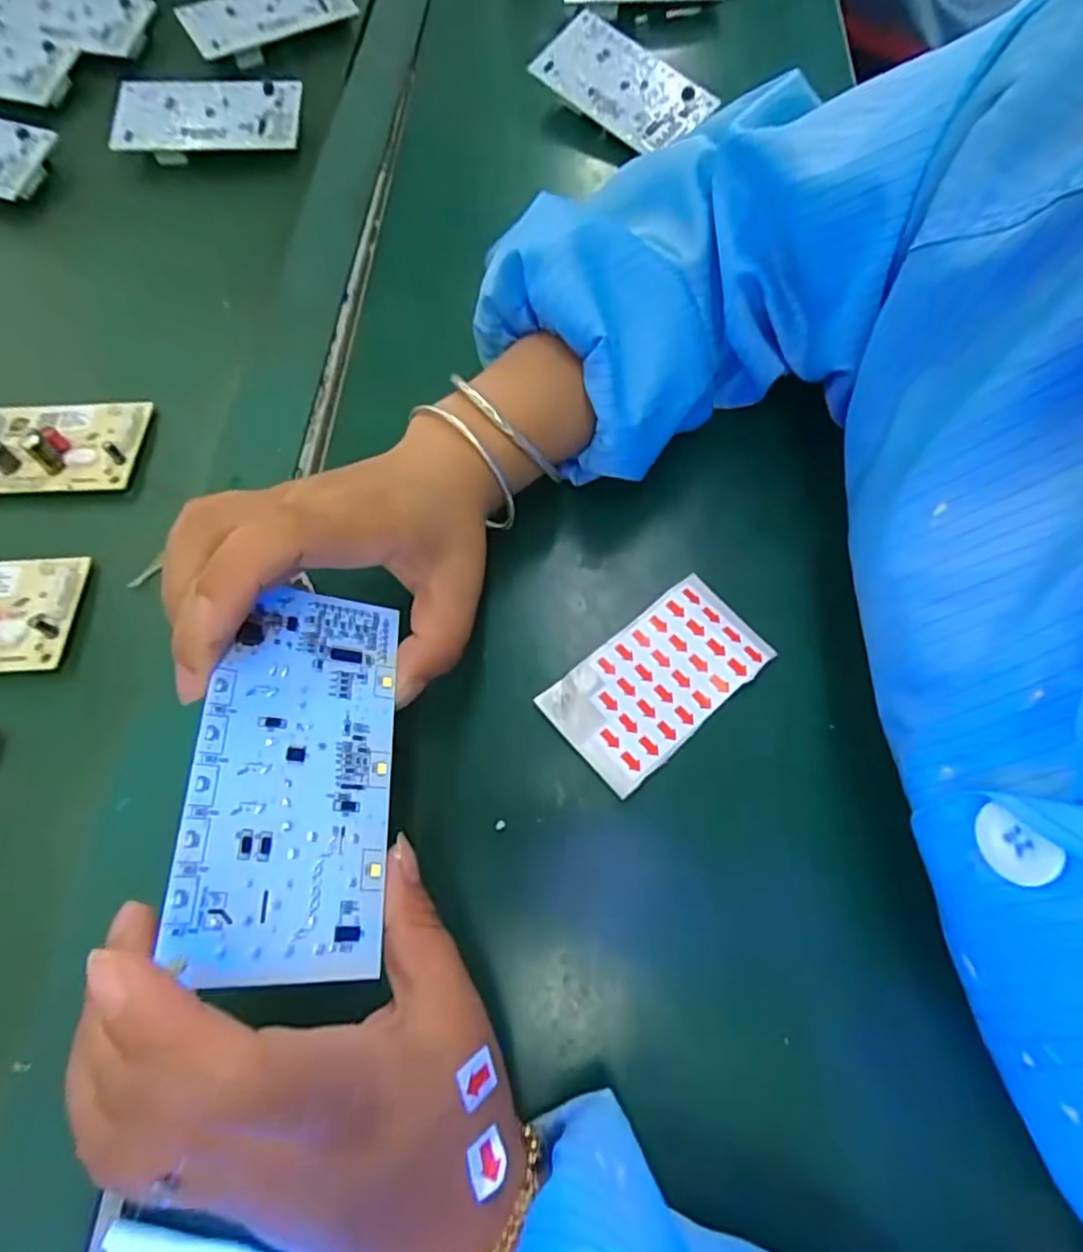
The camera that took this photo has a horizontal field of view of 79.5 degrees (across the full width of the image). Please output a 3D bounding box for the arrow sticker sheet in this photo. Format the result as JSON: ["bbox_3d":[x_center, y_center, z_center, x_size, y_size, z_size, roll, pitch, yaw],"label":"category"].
[{"bbox_3d":[0.049,0.022,0.272,0.090,0.004,0.051,-38,67,-13],"label":"arrow sticker sheet"}]

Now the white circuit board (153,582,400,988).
[{"bbox_3d":[-0.072,0.041,0.193,0.055,0.004,0.113,12,58,-26],"label":"white circuit board"}]

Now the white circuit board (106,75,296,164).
[{"bbox_3d":[-0.210,-0.320,0.408,0.113,0.008,0.053,0,82,0],"label":"white circuit board"}]

